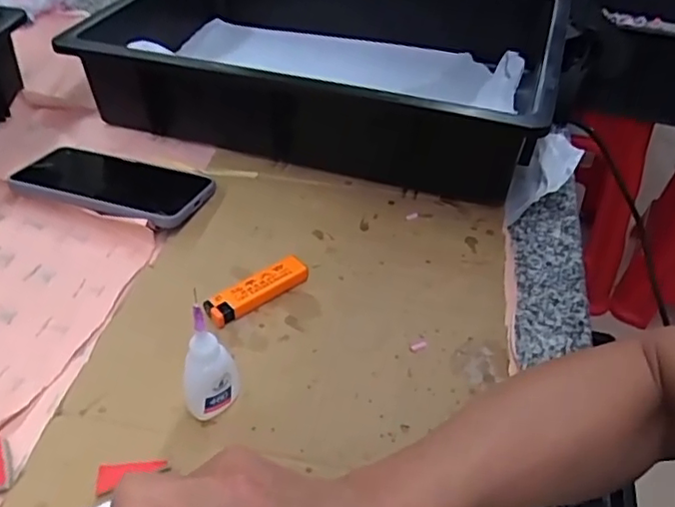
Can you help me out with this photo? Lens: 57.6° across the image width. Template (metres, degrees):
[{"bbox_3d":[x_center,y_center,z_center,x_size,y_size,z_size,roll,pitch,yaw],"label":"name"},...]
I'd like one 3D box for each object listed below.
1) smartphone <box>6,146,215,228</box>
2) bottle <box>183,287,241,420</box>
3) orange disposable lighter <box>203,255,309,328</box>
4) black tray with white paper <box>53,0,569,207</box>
[{"bbox_3d":[-0.196,-0.059,0.538,0.168,0.018,0.082,14,33,15],"label":"smartphone"},{"bbox_3d":[-0.078,0.064,0.366,0.033,0.084,0.028,-10,45,-13],"label":"bottle"},{"bbox_3d":[-0.059,0.027,0.451,0.080,0.015,0.022,-29,51,-29],"label":"orange disposable lighter"},{"bbox_3d":[-0.018,-0.205,0.640,0.442,0.099,0.323,15,45,13],"label":"black tray with white paper"}]

